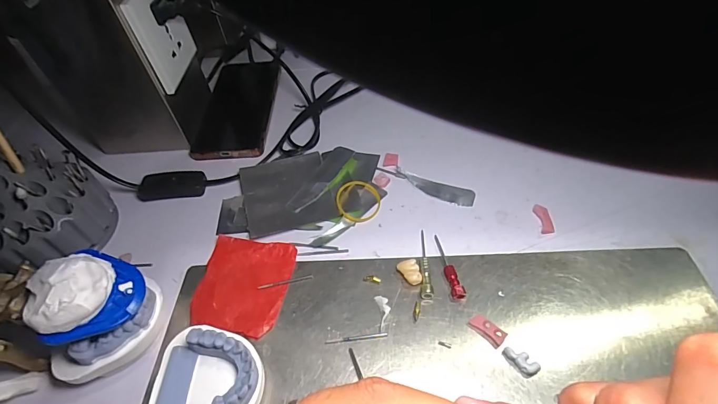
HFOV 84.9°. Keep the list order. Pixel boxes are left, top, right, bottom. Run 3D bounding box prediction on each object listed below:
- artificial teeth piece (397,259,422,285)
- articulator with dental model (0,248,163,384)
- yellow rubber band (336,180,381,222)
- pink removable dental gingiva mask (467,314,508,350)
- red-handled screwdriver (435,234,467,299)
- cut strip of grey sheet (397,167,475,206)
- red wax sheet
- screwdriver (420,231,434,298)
[{"bbox_3d":[0.041,0.054,0.304,0.013,0.011,0.022,-29,51,-19],"label":"artificial teeth piece"},{"bbox_3d":[-0.206,0.073,0.267,0.114,0.083,0.073,4,49,10],"label":"articulator with dental model"},{"bbox_3d":[0.000,-0.002,0.359,0.039,0.007,0.044,-4,48,3],"label":"yellow rubber band"},{"bbox_3d":[0.089,0.088,0.271,0.013,0.004,0.024,-36,54,-24],"label":"pink removable dental gingiva mask"},{"bbox_3d":[0.070,0.049,0.308,0.009,0.006,0.058,-10,48,-2],"label":"red-handled screwdriver"},{"bbox_3d":[0.069,-0.015,0.365,0.077,0.004,0.021,21,53,23],"label":"cut strip of grey sheet"},{"bbox_3d":[-0.092,0.065,0.313,0.071,0.004,0.079,6,51,7],"label":"red wax sheet"},{"bbox_3d":[0.053,0.047,0.311,0.009,0.007,0.063,-1,48,6],"label":"screwdriver"}]

